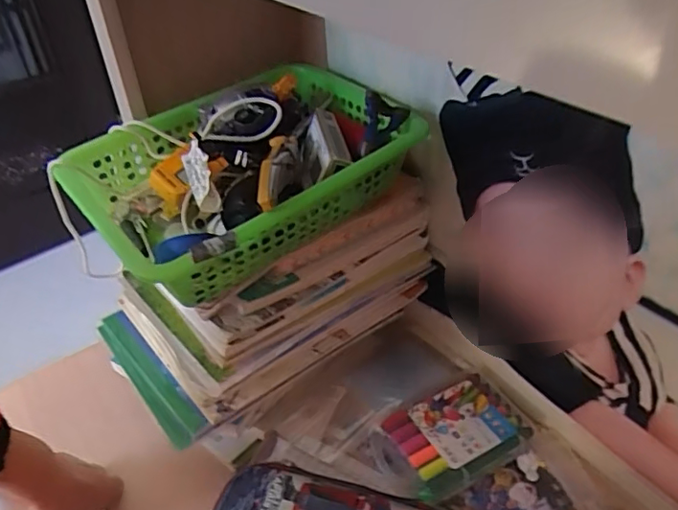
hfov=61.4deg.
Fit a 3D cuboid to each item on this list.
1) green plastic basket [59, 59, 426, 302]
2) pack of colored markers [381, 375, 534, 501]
[{"bbox_3d":[-0.091,-0.080,0.541,0.284,0.084,0.223,-30,46,-28],"label":"green plastic basket"},{"bbox_3d":[0.122,0.184,0.592,0.130,0.033,0.090,-24,46,-19],"label":"pack of colored markers"}]

